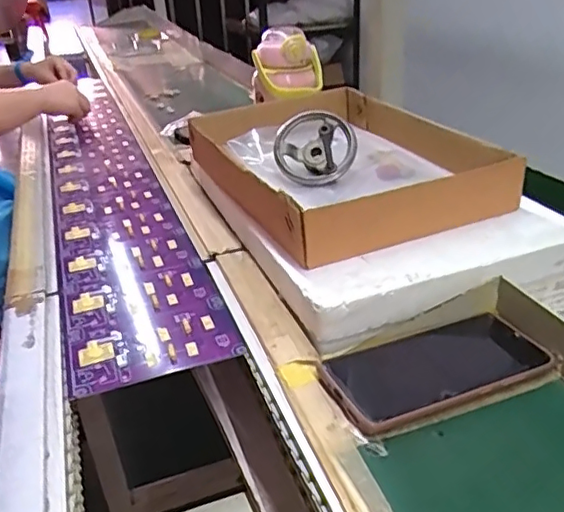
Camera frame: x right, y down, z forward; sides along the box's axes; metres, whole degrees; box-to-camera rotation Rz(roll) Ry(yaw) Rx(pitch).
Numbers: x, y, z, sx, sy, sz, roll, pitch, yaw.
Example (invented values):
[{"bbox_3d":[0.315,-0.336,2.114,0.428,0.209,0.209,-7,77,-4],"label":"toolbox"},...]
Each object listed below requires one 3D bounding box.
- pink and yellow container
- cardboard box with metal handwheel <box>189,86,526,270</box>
[{"bbox_3d":[0.007,-0.277,0.854,0.103,0.092,0.092,0,29,5],"label":"pink and yellow container"},{"bbox_3d":[0.051,-0.119,0.669,0.242,0.066,0.365,-14,30,-19],"label":"cardboard box with metal handwheel"}]

